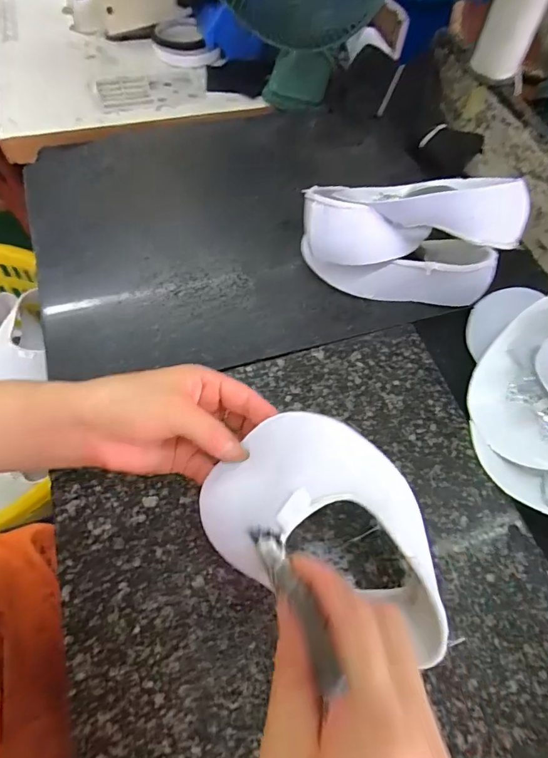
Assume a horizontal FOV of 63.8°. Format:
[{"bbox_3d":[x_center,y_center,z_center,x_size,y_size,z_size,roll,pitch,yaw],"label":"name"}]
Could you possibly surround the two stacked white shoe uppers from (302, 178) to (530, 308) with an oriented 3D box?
[{"bbox_3d":[0.126,-0.126,0.410,0.199,0.116,0.054,5,62,-1],"label":"two stacked white shoe uppers"}]

